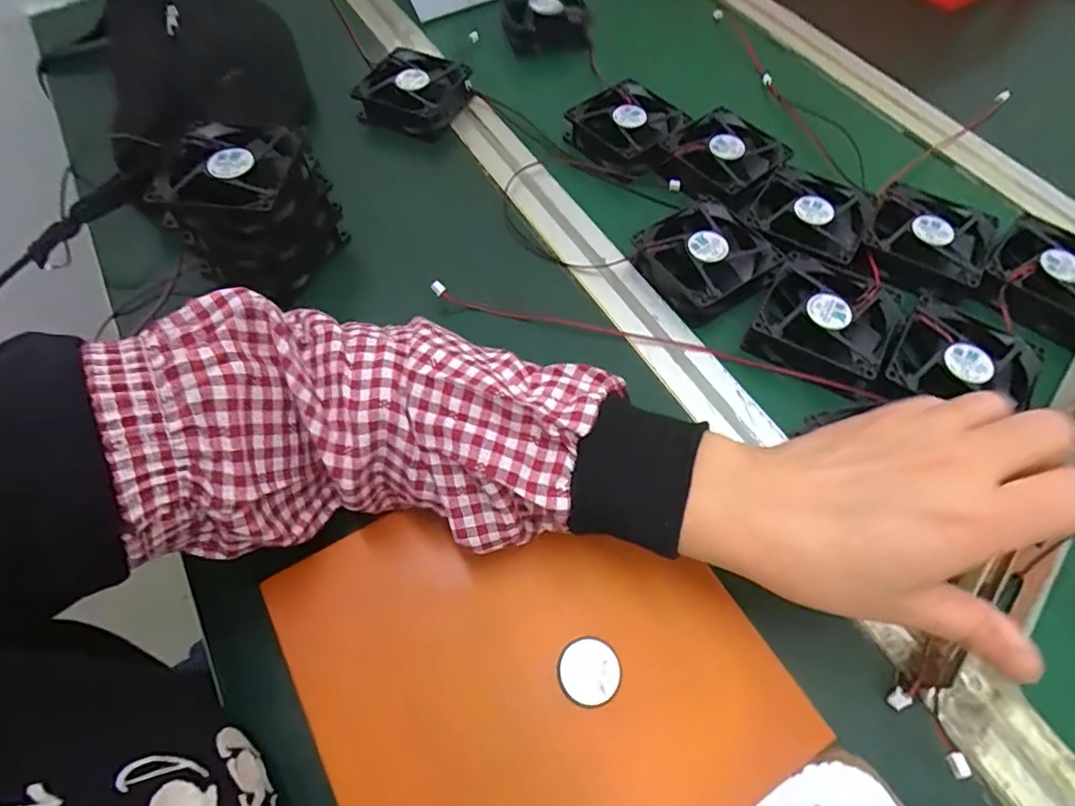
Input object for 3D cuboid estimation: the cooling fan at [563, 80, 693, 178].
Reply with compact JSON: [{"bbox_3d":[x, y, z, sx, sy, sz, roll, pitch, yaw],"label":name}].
[{"bbox_3d":[0.076,-0.234,0.476,0.074,0.023,0.084,-35,67,-19],"label":"cooling fan"}]

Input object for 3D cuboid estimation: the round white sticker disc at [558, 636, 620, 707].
[{"bbox_3d":[0.024,0.126,0.263,0.029,0.004,0.028,1,61,-1],"label":"round white sticker disc"}]

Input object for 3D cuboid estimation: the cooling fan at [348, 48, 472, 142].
[{"bbox_3d":[-0.110,-0.279,0.499,0.088,0.028,0.085,31,64,15],"label":"cooling fan"}]

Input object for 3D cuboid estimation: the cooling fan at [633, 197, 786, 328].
[{"bbox_3d":[0.122,-0.104,0.406,0.082,0.023,0.081,-25,64,-14],"label":"cooling fan"}]

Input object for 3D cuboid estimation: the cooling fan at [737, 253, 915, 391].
[{"bbox_3d":[0.196,-0.054,0.379,0.083,0.023,0.087,30,64,15],"label":"cooling fan"}]

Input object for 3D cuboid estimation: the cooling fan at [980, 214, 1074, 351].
[{"bbox_3d":[0.367,-0.089,0.398,0.080,0.021,0.086,41,67,19],"label":"cooling fan"}]

